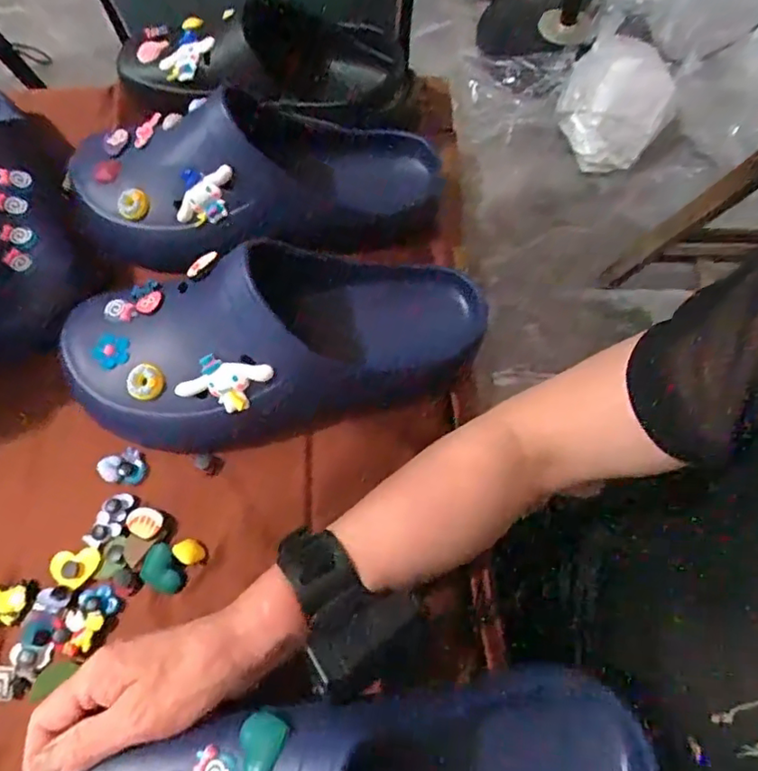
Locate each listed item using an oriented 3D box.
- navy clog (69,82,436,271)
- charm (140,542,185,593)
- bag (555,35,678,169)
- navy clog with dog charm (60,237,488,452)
[{"bbox_3d":[-0.104,-0.162,0.441,0.291,0.084,0.102,5,67,3],"label":"navy clog"},{"bbox_3d":[-0.141,0.120,0.375,0.029,0.006,0.025,28,70,13],"label":"charm"},{"bbox_3d":[0.514,-0.621,1.219,0.220,0.145,0.321,25,70,12],"label":"bag"},{"bbox_3d":[-0.069,-0.033,0.395,0.286,0.085,0.116,-12,67,-4],"label":"navy clog with dog charm"}]

